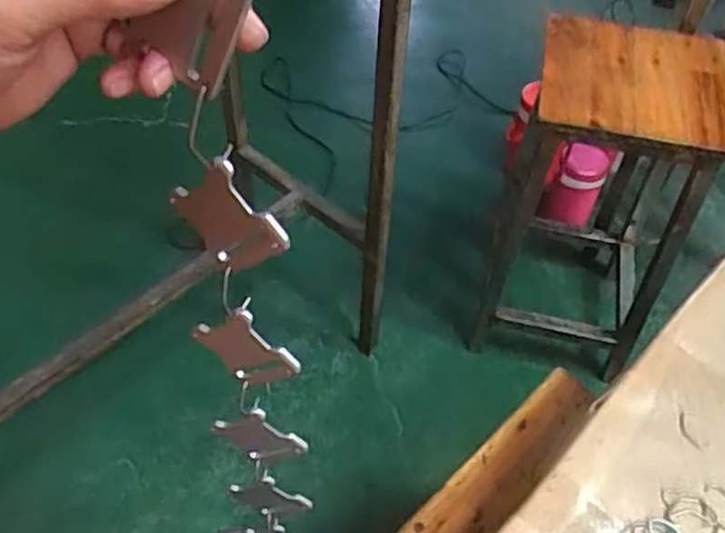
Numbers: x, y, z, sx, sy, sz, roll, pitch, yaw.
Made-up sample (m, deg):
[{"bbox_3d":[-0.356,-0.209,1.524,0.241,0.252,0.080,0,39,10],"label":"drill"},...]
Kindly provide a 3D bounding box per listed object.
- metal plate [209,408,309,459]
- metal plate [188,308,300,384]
[{"bbox_3d":[-0.059,0.099,0.407,0.054,0.057,0.006,11,50,8],"label":"metal plate"},{"bbox_3d":[-0.055,0.041,0.343,0.046,0.044,0.005,-19,30,42],"label":"metal plate"}]

